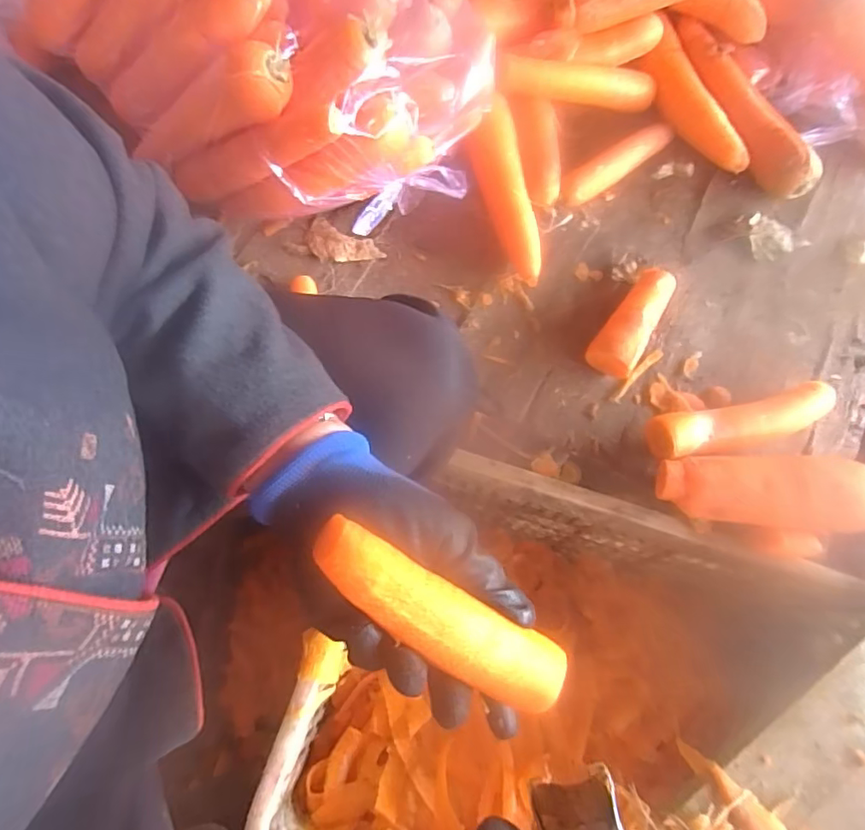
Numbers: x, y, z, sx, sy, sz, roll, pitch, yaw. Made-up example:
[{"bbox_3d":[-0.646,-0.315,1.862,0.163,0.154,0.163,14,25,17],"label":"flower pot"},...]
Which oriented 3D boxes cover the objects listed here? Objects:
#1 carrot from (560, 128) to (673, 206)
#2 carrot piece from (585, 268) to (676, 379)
[{"bbox_3d":[0.202,-0.272,0.593,0.157,0.028,0.031,-34,74,-13],"label":"carrot"},{"bbox_3d":[0.192,-0.092,0.524,0.045,0.043,0.128,31,72,10],"label":"carrot piece"}]

